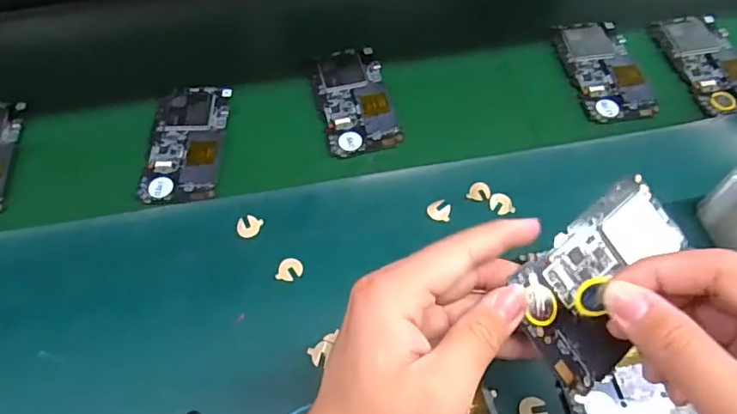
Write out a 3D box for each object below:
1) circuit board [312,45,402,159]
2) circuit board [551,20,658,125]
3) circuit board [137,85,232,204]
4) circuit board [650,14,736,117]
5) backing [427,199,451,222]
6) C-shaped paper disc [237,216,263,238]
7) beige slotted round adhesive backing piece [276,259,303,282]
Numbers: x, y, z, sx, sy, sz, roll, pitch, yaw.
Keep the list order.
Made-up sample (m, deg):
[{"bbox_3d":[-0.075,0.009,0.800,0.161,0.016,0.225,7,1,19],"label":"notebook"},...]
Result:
[{"bbox_3d":[-0.013,-0.100,0.493,0.065,0.006,0.117,-9,59,-10],"label":"circuit board"},{"bbox_3d":[0.221,-0.130,0.501,0.065,0.008,0.119,-5,58,-7],"label":"circuit board"},{"bbox_3d":[-0.159,-0.059,0.474,0.064,0.010,0.123,3,57,-2],"label":"circuit board"},{"bbox_3d":[0.323,-0.137,0.506,0.065,0.011,0.125,-5,58,-7],"label":"circuit board"},{"bbox_3d":[0.056,0.002,0.422,0.018,0.004,0.017,-1,75,3],"label":"backing"},{"bbox_3d":[-0.093,0.016,0.419,0.018,0.004,0.017,5,68,-11],"label":"C-shaped paper disc"},{"bbox_3d":[-0.059,0.047,0.402,0.019,0.004,0.017,6,77,1],"label":"beige slotted round adhesive backing piece"}]

